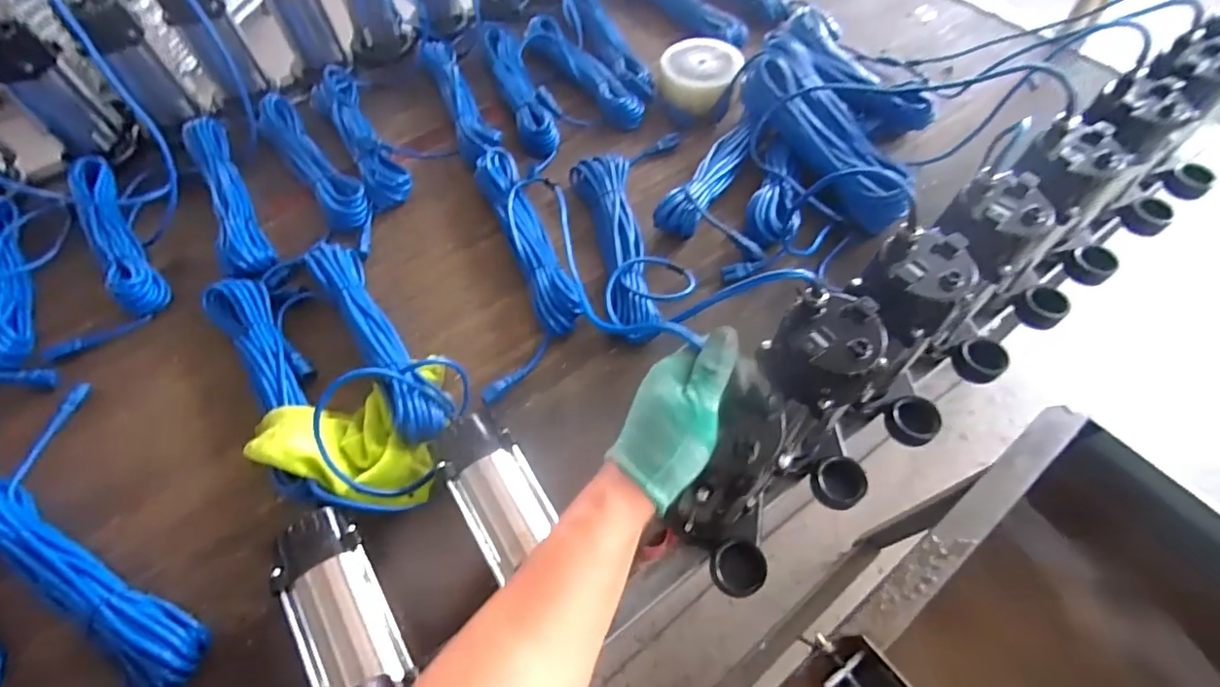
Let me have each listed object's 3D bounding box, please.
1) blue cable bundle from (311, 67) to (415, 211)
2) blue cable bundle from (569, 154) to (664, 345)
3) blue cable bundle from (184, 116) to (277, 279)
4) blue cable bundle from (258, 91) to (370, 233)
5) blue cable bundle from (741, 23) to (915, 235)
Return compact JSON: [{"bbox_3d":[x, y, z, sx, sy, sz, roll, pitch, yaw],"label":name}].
[{"bbox_3d":[-0.441,-0.370,0.960,0.078,0.054,0.352,-28,62,-15],"label":"blue cable bundle"},{"bbox_3d":[0.009,-0.151,0.826,0.098,0.049,0.345,-11,59,-5],"label":"blue cable bundle"},{"bbox_3d":[-0.609,-0.239,0.868,0.058,0.047,0.362,-27,62,-14],"label":"blue cable bundle"},{"bbox_3d":[-0.496,-0.302,0.914,0.074,0.049,0.354,-34,63,-18],"label":"blue cable bundle"},{"bbox_3d":[0.349,-0.346,0.899,0.128,0.074,0.386,-24,74,-13],"label":"blue cable bundle"}]

